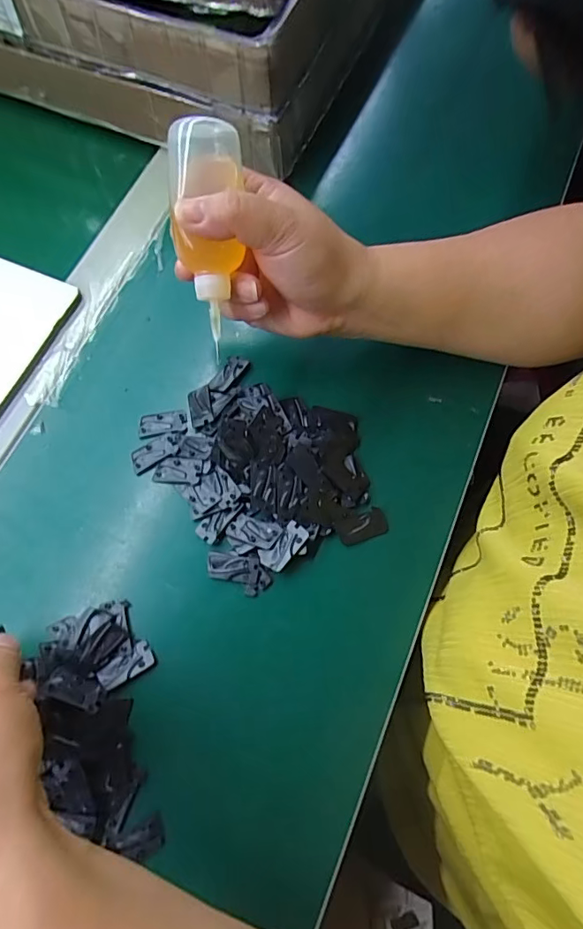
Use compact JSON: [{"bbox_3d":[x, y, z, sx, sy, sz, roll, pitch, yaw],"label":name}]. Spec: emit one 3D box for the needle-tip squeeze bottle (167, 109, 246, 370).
[{"bbox_3d":[-0.046,-0.127,0.277,0.041,0.047,0.107,-4,91,-3],"label":"needle-tip squeeze bottle"}]

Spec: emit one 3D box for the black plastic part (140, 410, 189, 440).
[{"bbox_3d":[-0.092,-0.030,0.358,0.033,0.004,0.018,-10,70,-5],"label":"black plastic part"}]

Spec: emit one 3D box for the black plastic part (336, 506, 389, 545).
[{"bbox_3d":[0.047,0.041,0.335,0.033,0.006,0.018,-21,72,-9],"label":"black plastic part"}]

